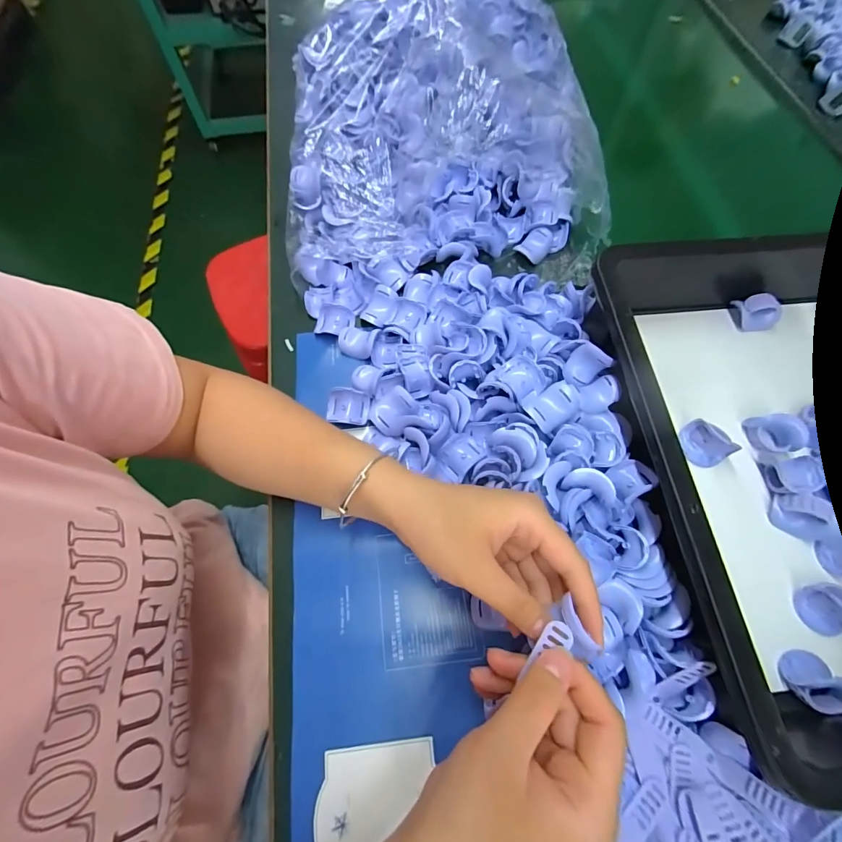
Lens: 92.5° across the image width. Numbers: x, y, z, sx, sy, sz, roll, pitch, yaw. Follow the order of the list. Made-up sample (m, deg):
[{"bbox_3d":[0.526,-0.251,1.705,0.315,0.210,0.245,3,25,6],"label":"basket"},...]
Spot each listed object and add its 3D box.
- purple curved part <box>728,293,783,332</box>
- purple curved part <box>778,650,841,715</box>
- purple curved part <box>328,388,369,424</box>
[{"bbox_3d":[0.316,-0.102,0.378,0.042,0.032,0.022,24,68,10],"label":"purple curved part"},{"bbox_3d":[0.257,0.167,0.256,0.034,0.025,0.032,0,67,1],"label":"purple curved part"},{"bbox_3d":[-0.066,-0.013,0.359,0.037,0.016,0.028,5,67,3],"label":"purple curved part"}]

